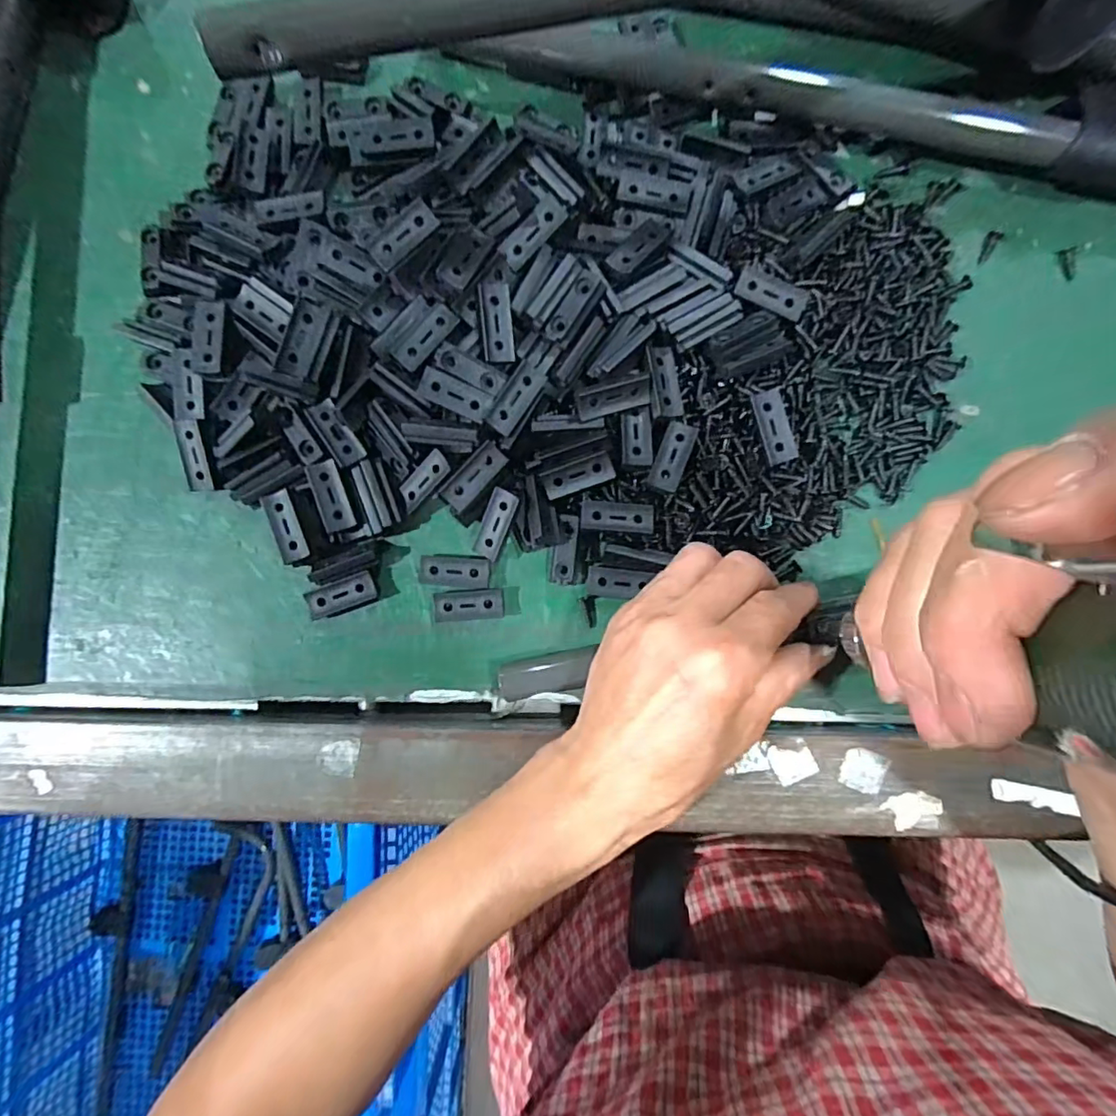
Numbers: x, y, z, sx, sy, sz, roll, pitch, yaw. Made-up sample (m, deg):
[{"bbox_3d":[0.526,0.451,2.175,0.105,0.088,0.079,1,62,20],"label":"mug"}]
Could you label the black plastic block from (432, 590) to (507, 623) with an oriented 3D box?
[{"bbox_3d":[-0.044,0.024,0.283,0.034,0.007,0.015,-4,87,1],"label":"black plastic block"}]

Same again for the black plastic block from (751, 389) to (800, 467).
[{"bbox_3d":[0.104,-0.063,0.269,0.015,0.004,0.035,-17,91,-1],"label":"black plastic block"}]

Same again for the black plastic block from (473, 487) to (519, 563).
[{"bbox_3d":[-0.030,-0.016,0.275,0.013,0.004,0.034,23,107,2],"label":"black plastic block"}]

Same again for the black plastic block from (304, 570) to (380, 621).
[{"bbox_3d":[-0.107,0.019,0.282,0.034,0.008,0.015,-20,87,0],"label":"black plastic block"}]

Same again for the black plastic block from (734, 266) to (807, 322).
[{"bbox_3d":[0.104,-0.130,0.275,0.035,0.004,0.015,21,96,-1],"label":"black plastic block"}]

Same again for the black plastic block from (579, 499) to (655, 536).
[{"bbox_3d":[0.029,-0.020,0.271,0.034,0.006,0.014,4,87,1],"label":"black plastic block"}]

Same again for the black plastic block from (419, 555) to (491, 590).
[{"bbox_3d":[-0.051,0.007,0.282,0.034,0.009,0.015,4,87,1],"label":"black plastic block"}]

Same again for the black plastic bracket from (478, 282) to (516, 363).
[{"bbox_3d":[-0.029,-0.111,0.265,0.014,0.008,0.036,-5,87,1],"label":"black plastic bracket"}]

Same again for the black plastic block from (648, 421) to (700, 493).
[{"bbox_3d":[0.055,-0.048,0.268,0.014,0.009,0.034,21,87,2],"label":"black plastic block"}]

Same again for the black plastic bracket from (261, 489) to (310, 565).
[{"bbox_3d":[-0.132,-0.015,0.272,0.013,0.004,0.034,-21,87,0],"label":"black plastic bracket"}]

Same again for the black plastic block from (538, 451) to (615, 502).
[{"bbox_3d":[0.010,-0.040,0.270,0.034,0.006,0.014,-17,86,16],"label":"black plastic block"}]

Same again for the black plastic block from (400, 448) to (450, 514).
[{"bbox_3d":[-0.065,-0.038,0.274,0.013,0.004,0.032,48,113,3],"label":"black plastic block"}]

